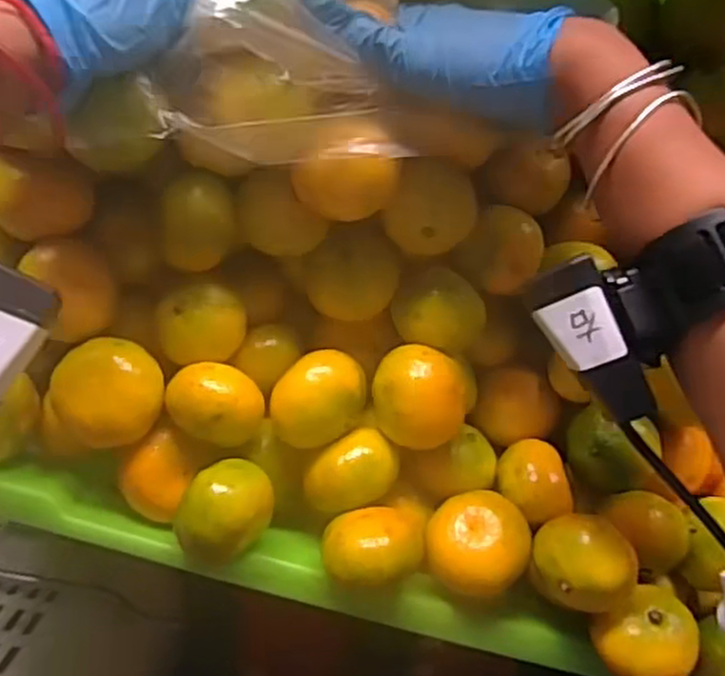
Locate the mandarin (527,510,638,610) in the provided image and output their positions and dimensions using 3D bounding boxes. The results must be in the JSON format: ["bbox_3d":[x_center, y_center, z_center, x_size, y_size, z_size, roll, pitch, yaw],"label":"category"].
[{"bbox_3d":[0.105,0.107,0.364,0.045,0.037,0.038,-42,96,0],"label":"mandarin"}]

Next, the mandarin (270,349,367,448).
[{"bbox_3d":[-0.024,0.028,0.390,0.048,0.049,0.050,43,91,-6],"label":"mandarin"}]

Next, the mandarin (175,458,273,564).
[{"bbox_3d":[-0.064,0.081,0.355,0.041,0.034,0.047,38,92,-6],"label":"mandarin"}]

